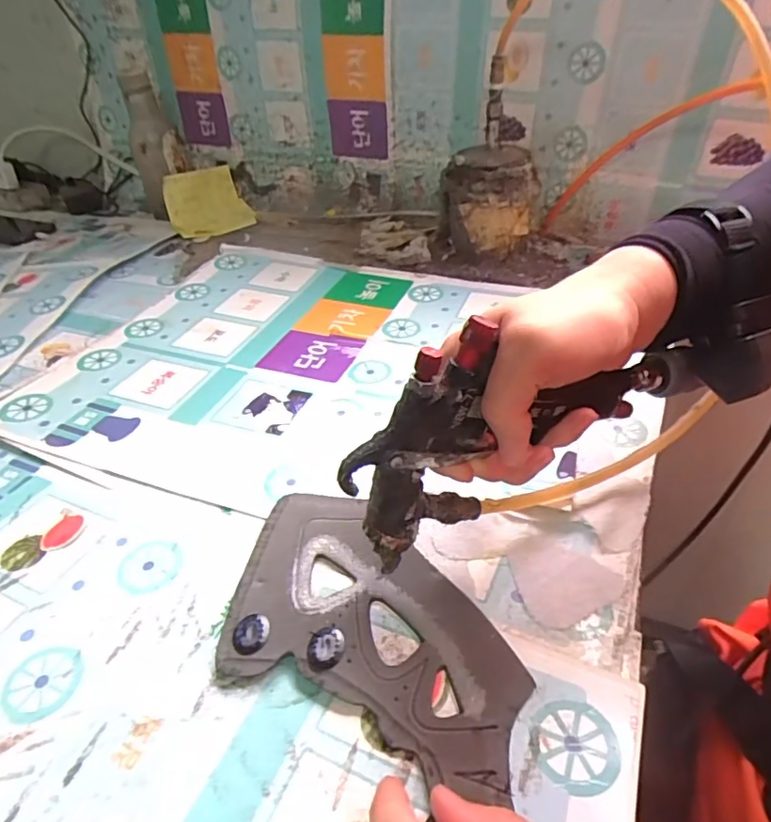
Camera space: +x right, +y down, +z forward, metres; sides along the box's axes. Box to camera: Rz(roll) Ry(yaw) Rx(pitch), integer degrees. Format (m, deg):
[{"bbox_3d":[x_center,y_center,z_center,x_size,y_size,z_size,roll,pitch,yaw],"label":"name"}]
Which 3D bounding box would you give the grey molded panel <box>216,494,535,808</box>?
[{"bbox_3d":[-0.008,0.112,0.316,0.182,0.008,0.126,15,43,21],"label":"grey molded panel"}]

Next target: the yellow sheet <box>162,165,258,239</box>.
[{"bbox_3d":[-0.266,-0.316,0.834,0.116,0.068,0.085,-22,43,-23],"label":"yellow sheet"}]

